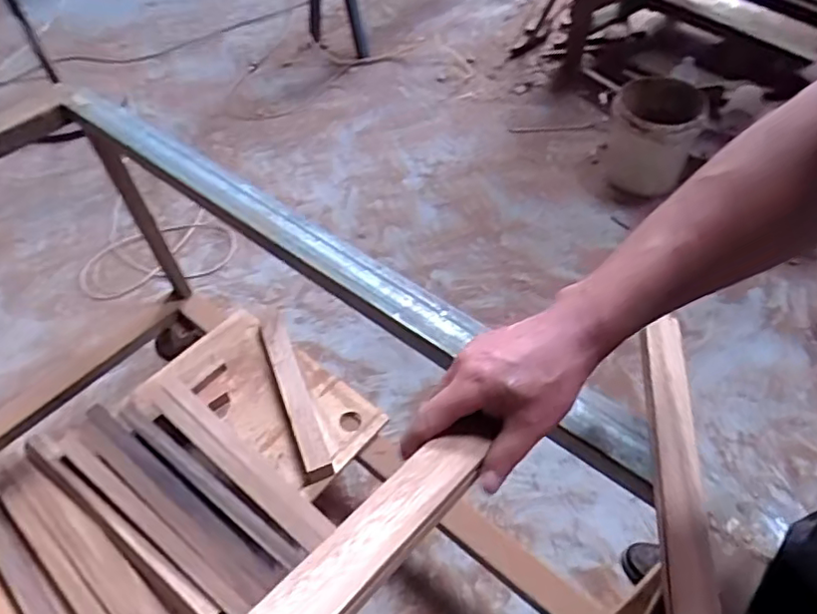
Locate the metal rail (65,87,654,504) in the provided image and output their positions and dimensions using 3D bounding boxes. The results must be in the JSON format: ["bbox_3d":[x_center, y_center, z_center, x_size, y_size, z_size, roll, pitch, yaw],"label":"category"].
[{"bbox_3d":[-0.136,-0.089,0.759,0.972,0.043,0.072,32,59,26],"label":"metal rail"}]

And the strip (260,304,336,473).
[{"bbox_3d":[-0.234,0.155,1.217,0.054,0.052,0.401,-18,54,-14],"label":"strip"}]

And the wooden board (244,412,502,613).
[{"bbox_3d":[-0.015,0.132,0.362,0.041,0.016,0.193,36,51,25],"label":"wooden board"}]

